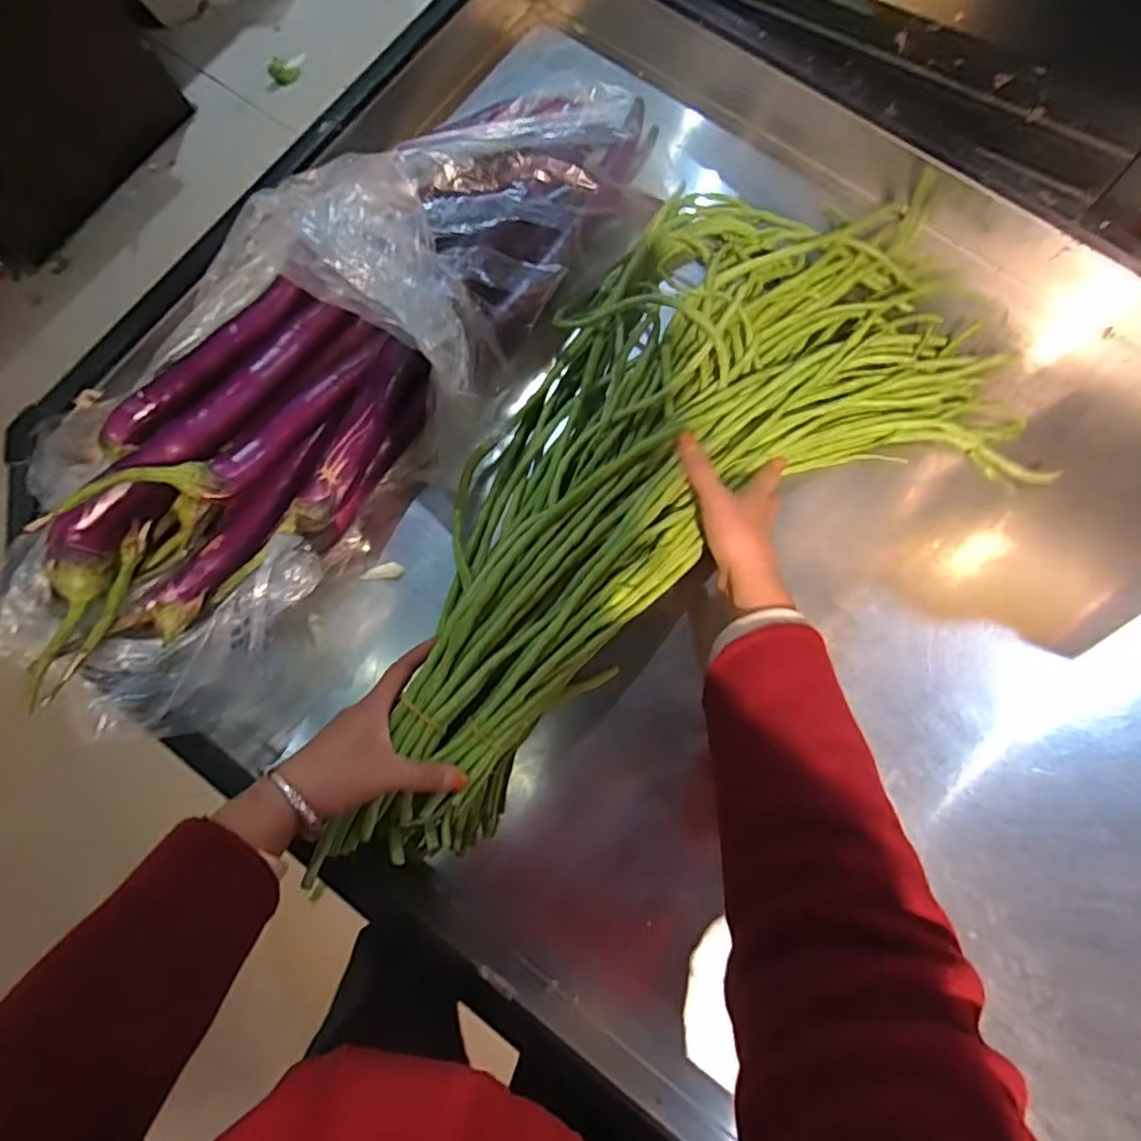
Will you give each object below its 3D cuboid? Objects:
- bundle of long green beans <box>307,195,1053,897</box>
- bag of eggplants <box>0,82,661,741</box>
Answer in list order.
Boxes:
[{"bbox_3d":[0.081,-0.061,0.501,0.347,0.092,0.676,41,76,8],"label":"bundle of long green beans"},{"bbox_3d":[-0.184,-0.190,0.489,0.245,0.170,0.637,37,81,7],"label":"bag of eggplants"}]

